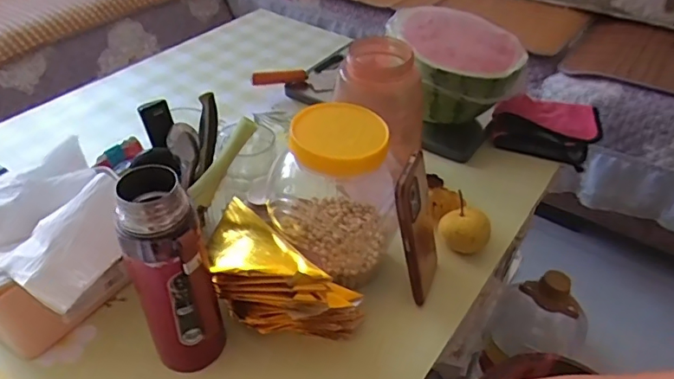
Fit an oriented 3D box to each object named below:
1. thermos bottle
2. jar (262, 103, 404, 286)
[{"bbox_3d":[-0.142,0.083,0.450,0.066,0.217,0.061,-18,45,-21],"label":"thermos bottle"},{"bbox_3d":[0.001,0.011,0.553,0.113,0.189,0.104,1,41,-1],"label":"jar"}]

